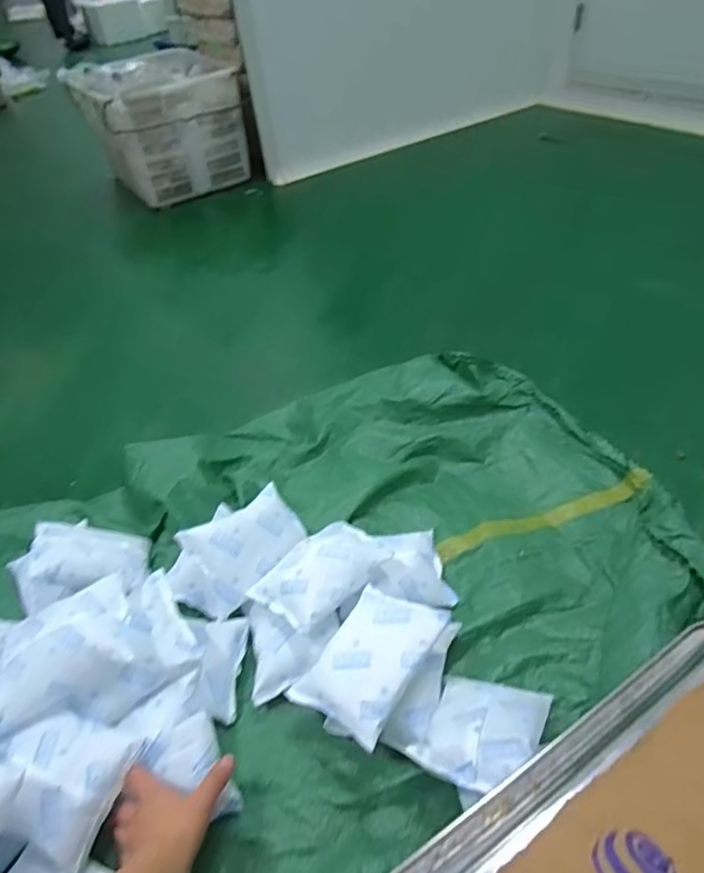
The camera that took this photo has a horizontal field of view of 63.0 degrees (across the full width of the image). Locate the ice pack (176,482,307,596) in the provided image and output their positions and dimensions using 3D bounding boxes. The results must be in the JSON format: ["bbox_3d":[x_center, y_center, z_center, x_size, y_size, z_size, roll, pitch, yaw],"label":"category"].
[{"bbox_3d":[-0.124,0.135,0.727,0.144,0.114,0.041,-34,4,-36],"label":"ice pack"}]

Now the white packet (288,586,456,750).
[{"bbox_3d":[0.020,0.231,0.607,0.105,0.038,0.151,23,49,29],"label":"white packet"}]

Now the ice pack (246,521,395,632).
[{"bbox_3d":[-0.037,0.159,0.696,0.149,0.042,0.101,-36,50,-27],"label":"ice pack"}]

